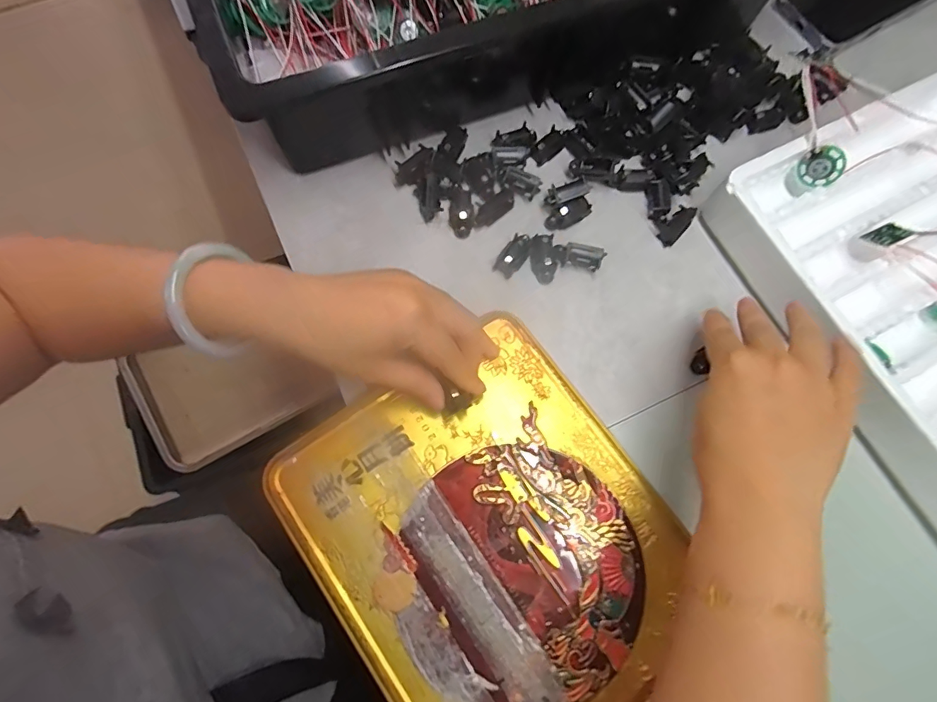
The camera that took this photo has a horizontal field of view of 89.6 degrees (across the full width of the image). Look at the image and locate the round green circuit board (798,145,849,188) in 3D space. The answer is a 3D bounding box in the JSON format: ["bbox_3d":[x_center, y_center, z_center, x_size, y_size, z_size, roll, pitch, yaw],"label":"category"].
[{"bbox_3d":[0.253,-0.131,0.338,0.028,0.027,0.007,53,42,-1],"label":"round green circuit board"}]

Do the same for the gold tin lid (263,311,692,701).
[{"bbox_3d":[0.017,0.113,0.281,0.192,0.017,0.229,-34,74,-11],"label":"gold tin lid"}]

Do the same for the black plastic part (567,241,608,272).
[{"bbox_3d":[0.084,-0.069,0.343,0.027,0.016,0.012,12,73,1],"label":"black plastic part"}]

